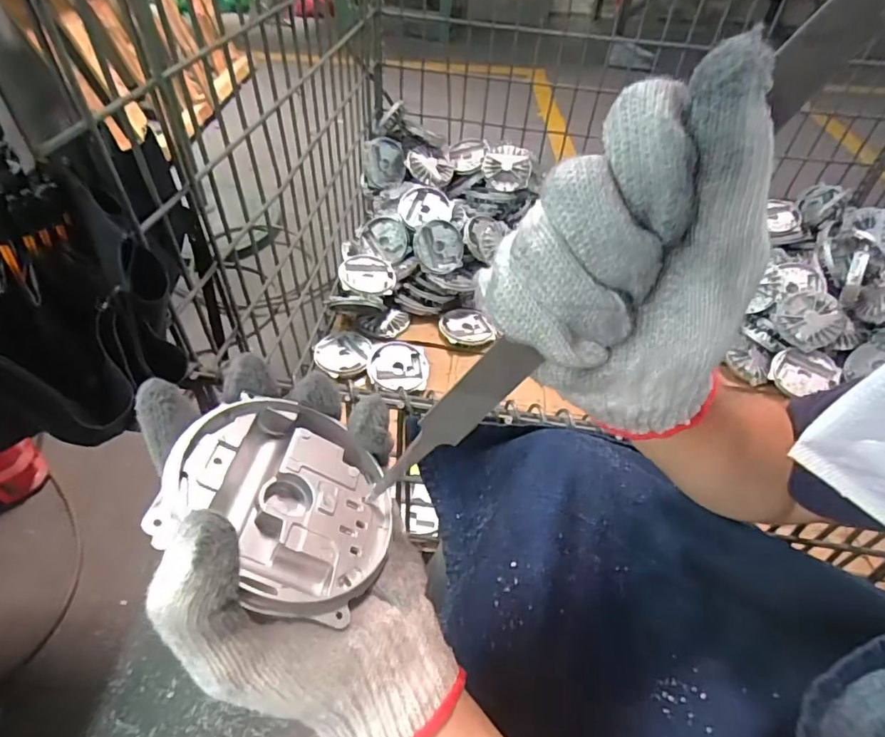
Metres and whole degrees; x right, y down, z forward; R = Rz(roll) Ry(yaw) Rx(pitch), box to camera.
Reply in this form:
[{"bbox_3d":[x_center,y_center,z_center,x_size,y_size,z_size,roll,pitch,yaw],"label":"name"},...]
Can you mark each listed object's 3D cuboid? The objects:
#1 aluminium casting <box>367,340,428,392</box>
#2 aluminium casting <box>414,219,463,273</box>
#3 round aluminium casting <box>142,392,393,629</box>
[{"bbox_3d":[-0.081,-0.008,0.968,0.104,0.019,0.106,2,46,-2],"label":"aluminium casting"},{"bbox_3d":[-0.008,-0.248,1.083,0.100,0.104,0.028,-21,6,-13],"label":"aluminium casting"},{"bbox_3d":[-0.078,0.065,0.258,0.103,0.023,0.101,27,36,-22],"label":"round aluminium casting"}]

